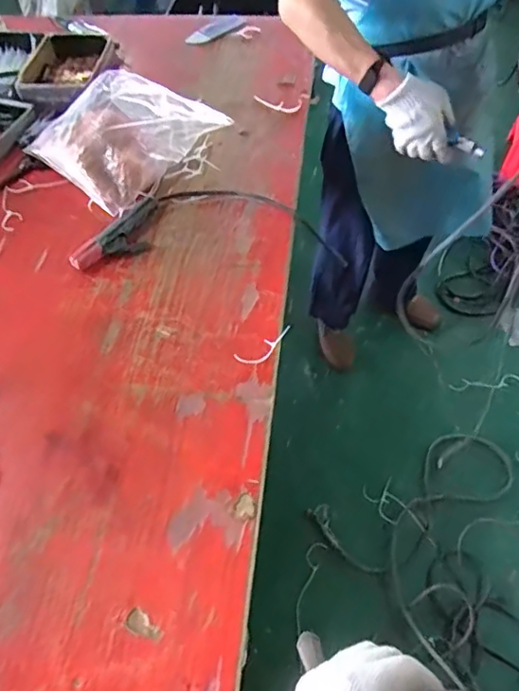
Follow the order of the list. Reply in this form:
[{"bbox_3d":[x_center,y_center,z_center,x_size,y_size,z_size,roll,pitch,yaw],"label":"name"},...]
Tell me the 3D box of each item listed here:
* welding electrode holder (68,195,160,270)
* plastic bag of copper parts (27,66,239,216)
[{"bbox_3d":[-0.248,-0.205,1.029,0.089,0.028,0.215,29,62,23],"label":"welding electrode holder"},{"bbox_3d":[-0.294,-0.453,1.156,0.294,0.105,0.331,29,62,23],"label":"plastic bag of copper parts"}]

